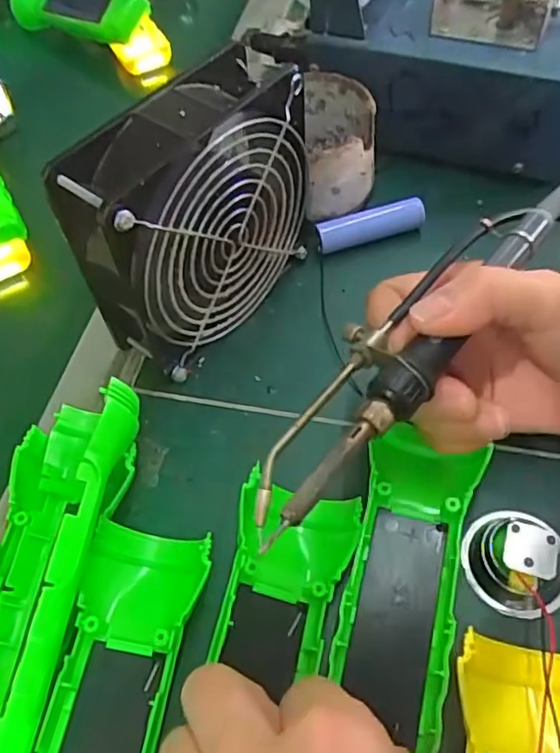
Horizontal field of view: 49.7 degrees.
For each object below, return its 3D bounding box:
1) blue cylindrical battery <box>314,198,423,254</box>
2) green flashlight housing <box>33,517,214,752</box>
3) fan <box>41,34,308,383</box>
[{"bbox_3d":[0.053,-0.091,0.358,0.064,0.022,0.014,-16,56,-6],"label":"blue cylindrical battery"},{"bbox_3d":[-0.066,0.134,0.216,0.046,0.021,0.161,7,57,9],"label":"green flashlight housing"},{"bbox_3d":[-0.040,-0.070,0.292,0.047,0.123,0.124,38,67,26],"label":"fan"}]

